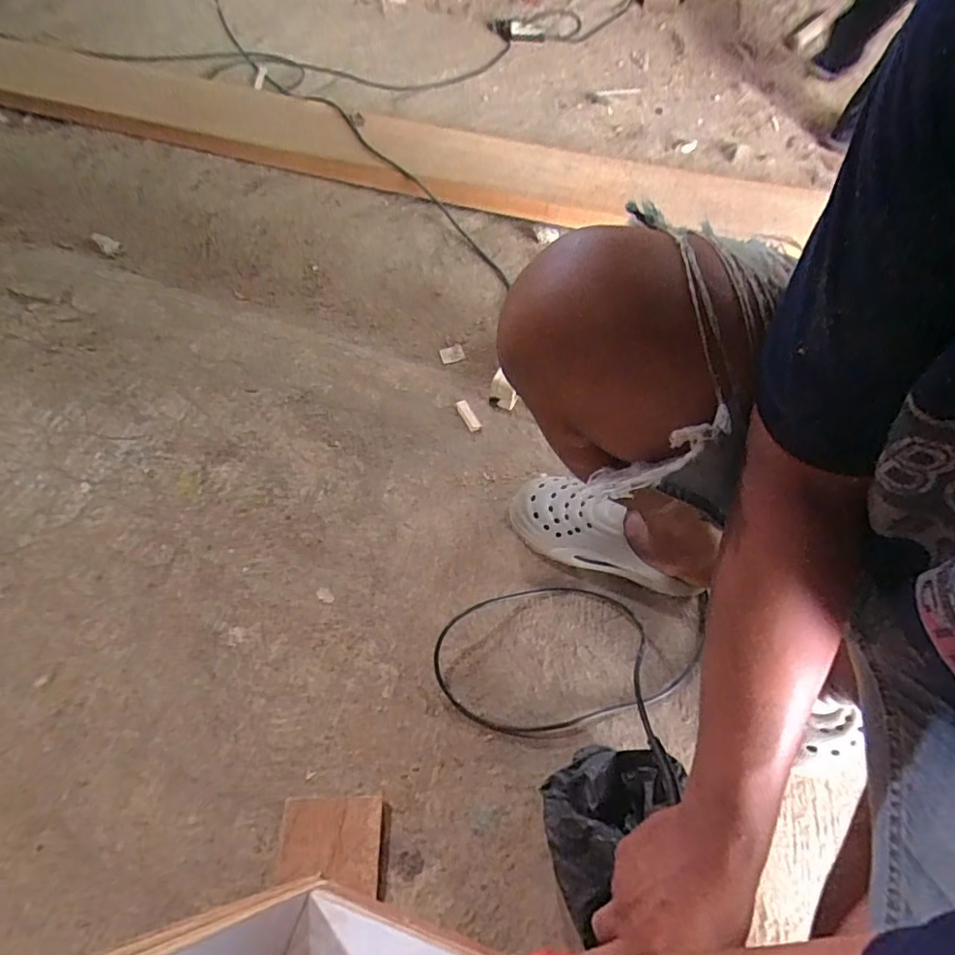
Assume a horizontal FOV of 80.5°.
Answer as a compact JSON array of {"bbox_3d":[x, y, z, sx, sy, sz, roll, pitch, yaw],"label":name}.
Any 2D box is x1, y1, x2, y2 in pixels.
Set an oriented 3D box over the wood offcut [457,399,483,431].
[{"bbox_3d":[-0.014,-0.102,0.919,0.022,0.010,0.062,-19,58,-15],"label":"wood offcut"}]

